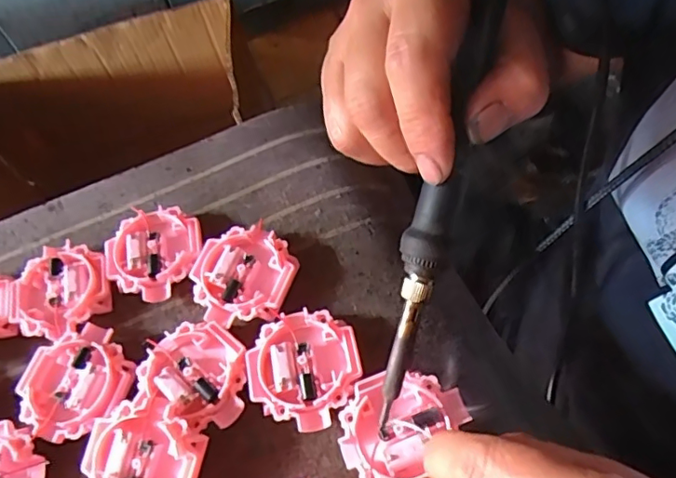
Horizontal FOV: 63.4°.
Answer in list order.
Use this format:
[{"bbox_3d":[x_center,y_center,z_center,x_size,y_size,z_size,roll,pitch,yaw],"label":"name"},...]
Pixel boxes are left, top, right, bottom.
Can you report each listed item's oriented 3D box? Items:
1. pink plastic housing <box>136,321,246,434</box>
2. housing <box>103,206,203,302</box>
[{"bbox_3d":[-0.066,0.065,0.262,0.054,0.013,0.043,39,73,25],"label":"pink plastic housing"},{"bbox_3d":[-0.101,0.006,0.300,0.051,0.015,0.052,-4,61,7],"label":"housing"}]

